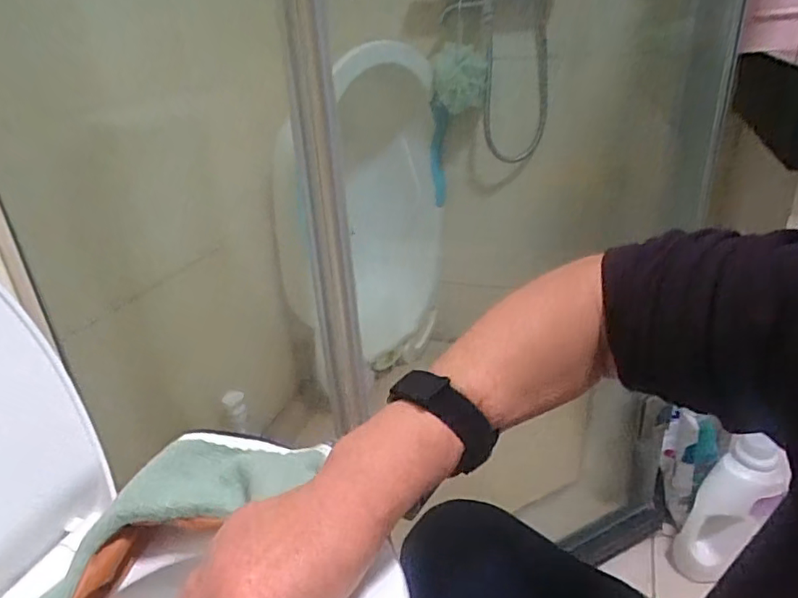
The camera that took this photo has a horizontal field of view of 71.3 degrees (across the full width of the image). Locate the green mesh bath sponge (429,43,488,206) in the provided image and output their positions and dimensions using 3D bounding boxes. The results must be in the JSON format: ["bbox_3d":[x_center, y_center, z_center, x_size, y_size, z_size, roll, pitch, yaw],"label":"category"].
[{"bbox_3d":[0.113,-0.372,1.265,0.127,0.402,0.085,-11,57,-14],"label":"green mesh bath sponge"}]

